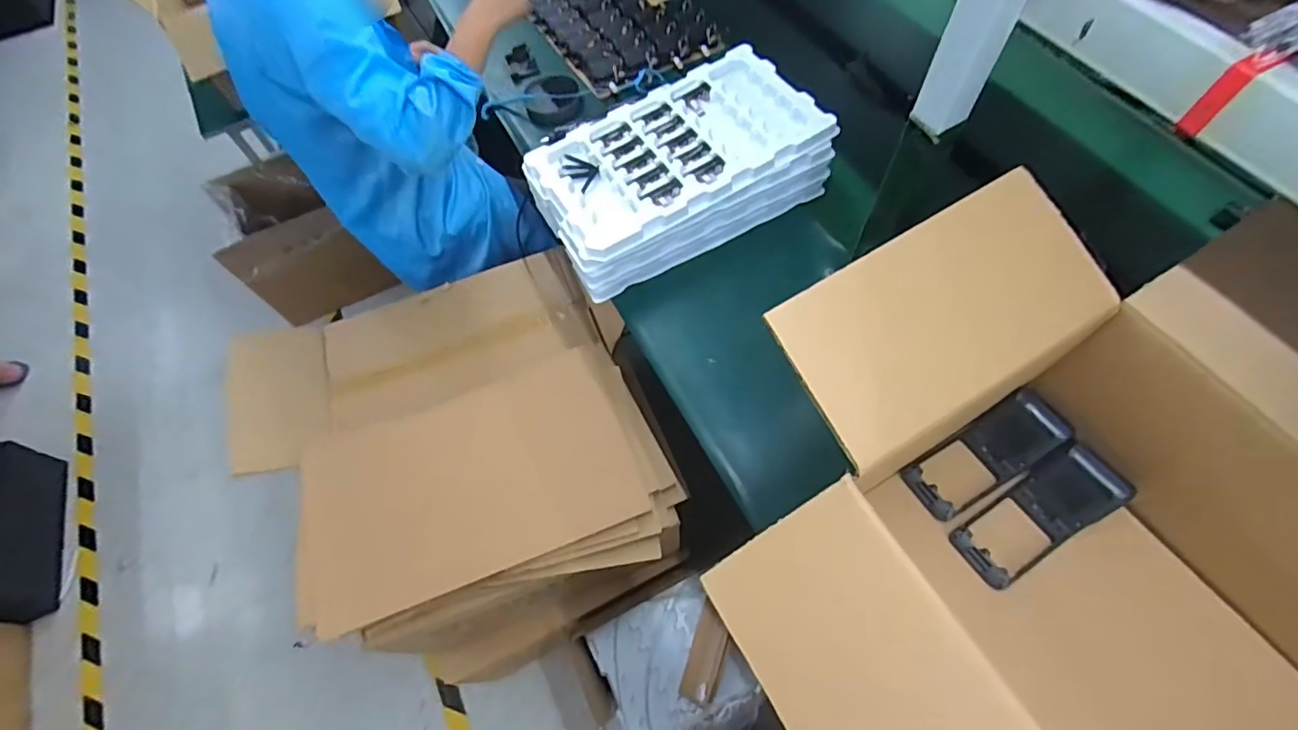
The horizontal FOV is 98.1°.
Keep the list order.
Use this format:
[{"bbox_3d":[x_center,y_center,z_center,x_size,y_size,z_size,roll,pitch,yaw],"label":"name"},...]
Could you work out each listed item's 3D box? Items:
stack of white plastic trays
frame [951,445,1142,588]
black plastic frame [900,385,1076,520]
[{"bbox_3d":[0.048,-0.312,0.919,0.442,0.120,0.266,-28,64,-11],"label":"stack of white plastic trays"},{"bbox_3d":[0.431,0.168,0.628,0.184,0.035,0.076,-38,65,3],"label":"frame"},{"bbox_3d":[0.394,0.106,0.664,0.185,0.034,0.077,-34,64,3],"label":"black plastic frame"}]

